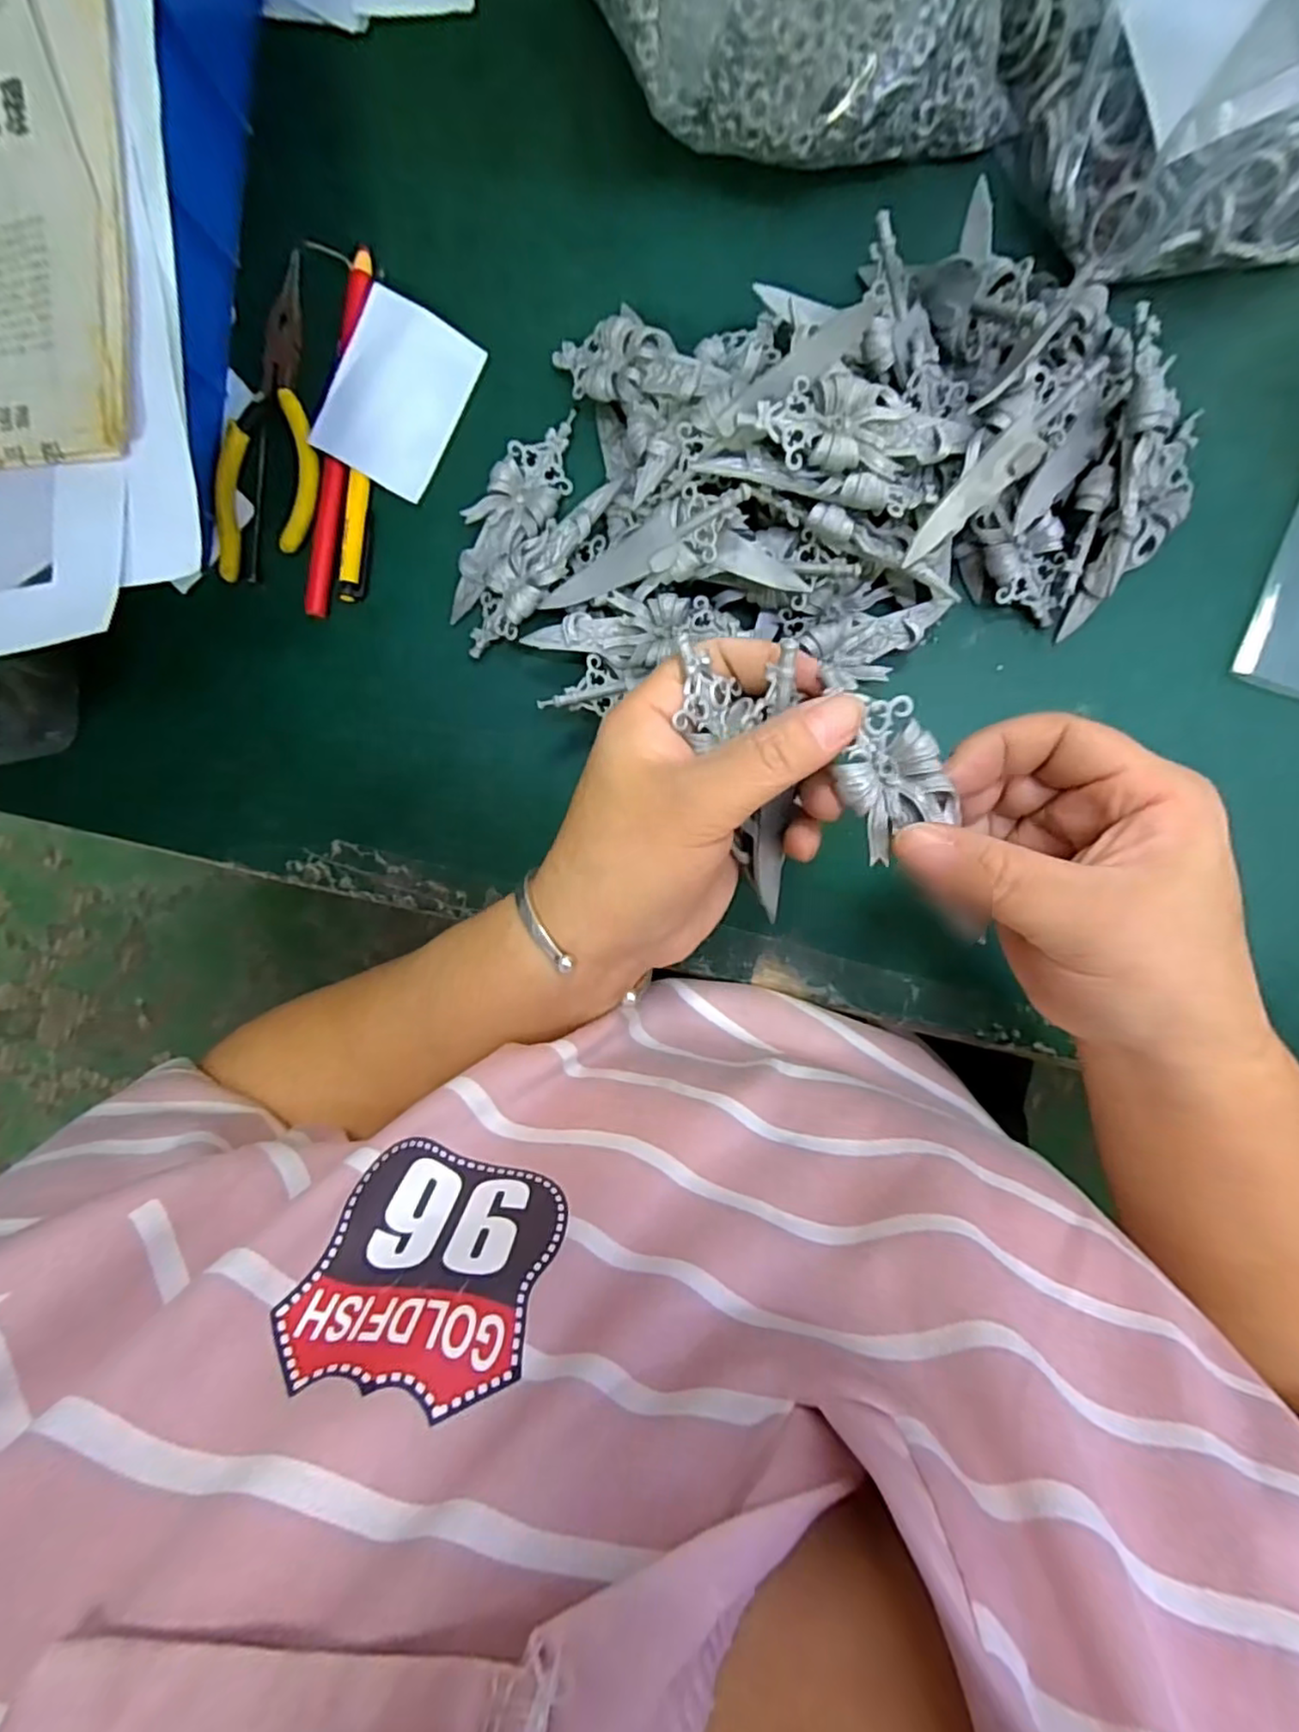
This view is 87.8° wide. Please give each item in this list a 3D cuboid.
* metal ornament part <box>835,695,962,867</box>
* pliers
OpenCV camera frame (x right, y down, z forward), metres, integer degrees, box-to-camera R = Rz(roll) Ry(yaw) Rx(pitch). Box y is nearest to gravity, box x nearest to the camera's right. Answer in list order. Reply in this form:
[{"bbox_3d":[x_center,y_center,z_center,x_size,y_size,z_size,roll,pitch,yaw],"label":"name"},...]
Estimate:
[{"bbox_3d":[0.072,-0.027,0.202,0.030,0.009,0.042,-29,93,7],"label":"metal ornament part"},{"bbox_3d":[-0.170,-0.199,0.304,0.044,0.007,0.135,9,96,4],"label":"pliers"}]

